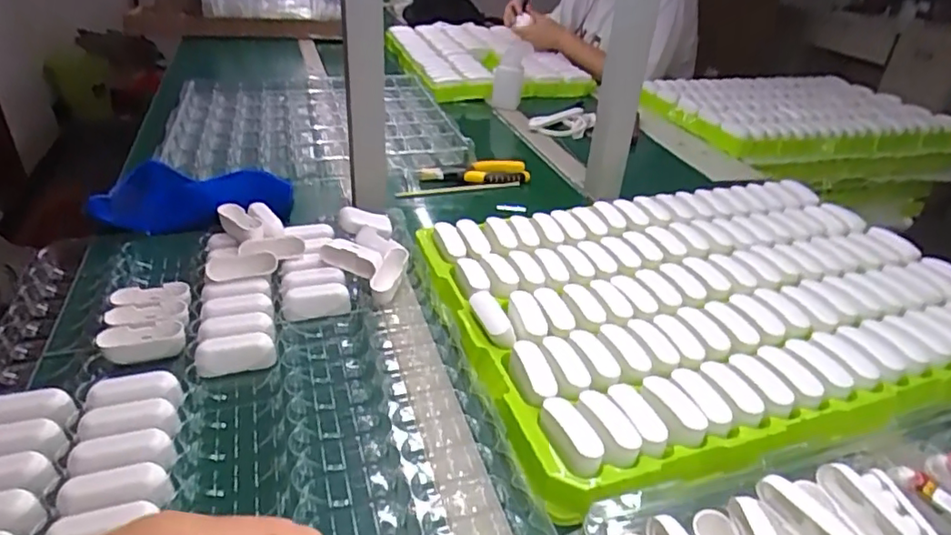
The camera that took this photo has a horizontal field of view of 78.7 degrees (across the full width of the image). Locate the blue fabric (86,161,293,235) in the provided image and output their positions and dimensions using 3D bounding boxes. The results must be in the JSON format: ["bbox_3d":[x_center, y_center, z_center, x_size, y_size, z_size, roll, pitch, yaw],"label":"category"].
[{"bbox_3d":[-0.351,-0.092,0.735,0.219,0.043,0.169,-3,33,-10],"label":"blue fabric"}]

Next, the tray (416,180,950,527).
[{"bbox_3d":[0.258,0.026,0.631,0.572,0.042,0.385,-7,34,-18],"label":"tray"}]

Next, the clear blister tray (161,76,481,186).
[{"bbox_3d":[-0.288,-0.270,1.031,0.451,0.028,0.506,-6,34,-16],"label":"clear blister tray"}]

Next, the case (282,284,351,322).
[{"bbox_3d":[-0.160,0.036,0.583,0.064,0.028,0.022,-10,35,-21],"label":"case"}]

